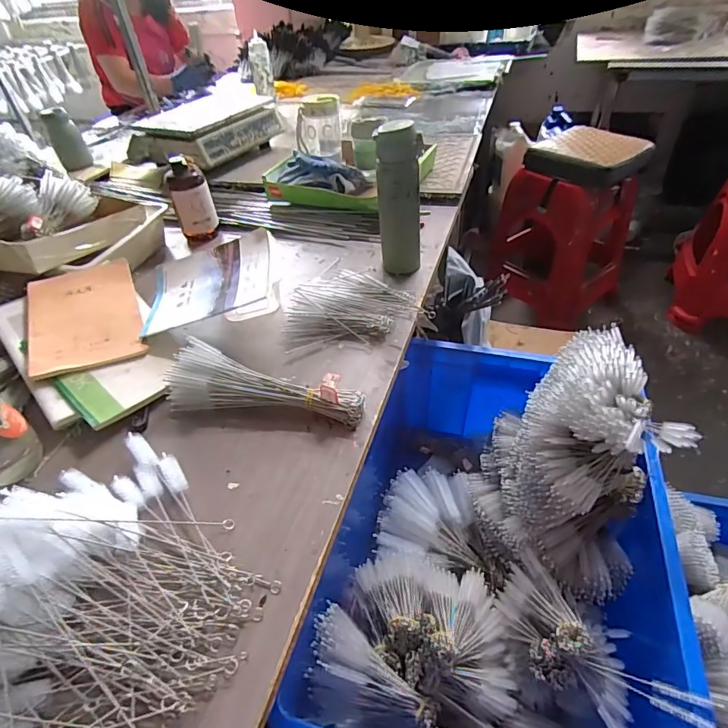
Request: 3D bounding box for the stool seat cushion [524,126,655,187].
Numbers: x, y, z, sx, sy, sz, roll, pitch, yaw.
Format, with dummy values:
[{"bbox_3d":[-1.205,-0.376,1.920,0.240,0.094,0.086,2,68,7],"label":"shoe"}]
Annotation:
[{"bbox_3d":[0.714,-0.671,1.460,0.299,0.074,0.298,-26,47,-21],"label":"stool seat cushion"}]

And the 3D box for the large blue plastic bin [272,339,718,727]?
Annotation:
[{"bbox_3d":[0.182,0.247,0.664,0.412,0.256,0.603,9,45,14],"label":"large blue plastic bin"}]

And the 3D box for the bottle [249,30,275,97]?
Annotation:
[{"bbox_3d":[-0.328,-0.948,1.449,0.065,0.155,0.045,-12,44,-8],"label":"bottle"}]

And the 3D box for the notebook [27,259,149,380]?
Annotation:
[{"bbox_3d":[-0.404,-0.076,0.655,0.141,0.015,0.223,-18,53,-19],"label":"notebook"}]

